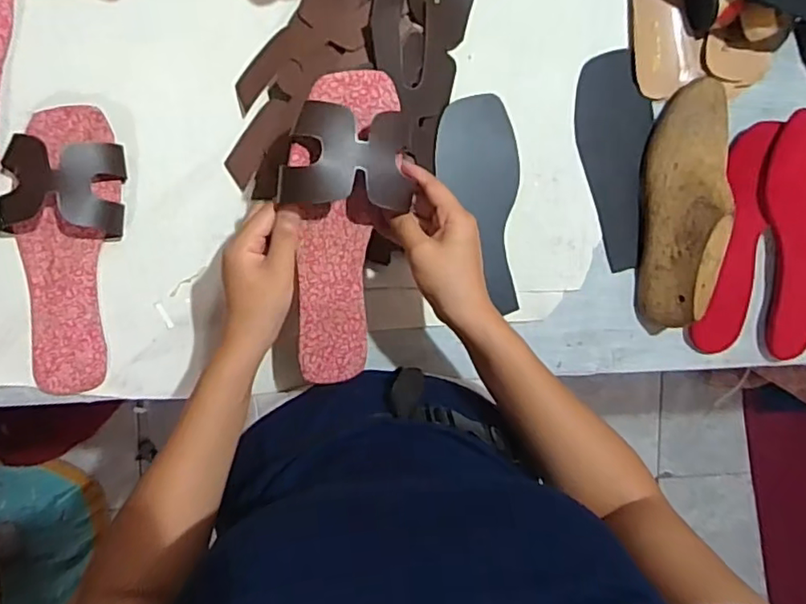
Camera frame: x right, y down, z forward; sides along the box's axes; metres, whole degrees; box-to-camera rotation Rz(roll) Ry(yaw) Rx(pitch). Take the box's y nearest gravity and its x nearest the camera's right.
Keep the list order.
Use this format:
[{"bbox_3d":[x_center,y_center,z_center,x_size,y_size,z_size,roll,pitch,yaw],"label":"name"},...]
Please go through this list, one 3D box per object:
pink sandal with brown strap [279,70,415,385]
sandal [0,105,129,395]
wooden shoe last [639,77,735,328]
[{"bbox_3d":[-0.047,-0.047,0.453,0.089,0.042,0.236,3,114,-9],"label":"pink sandal with brown strap"},{"bbox_3d":[-0.286,-0.042,0.496,0.090,0.035,0.235,2,93,-9],"label":"sandal"},{"bbox_3d":[0.269,-0.094,0.557,0.059,0.078,0.227,10,92,-10],"label":"wooden shoe last"}]

